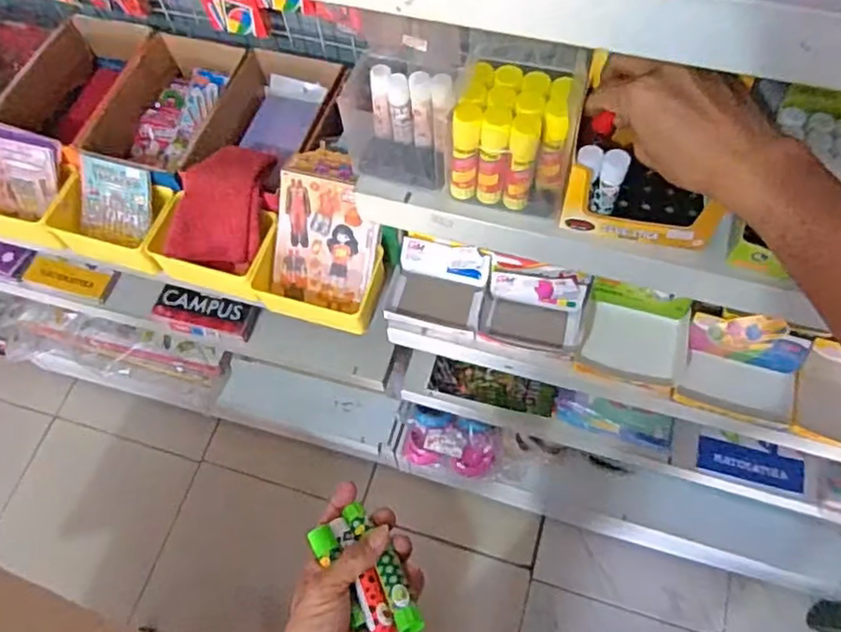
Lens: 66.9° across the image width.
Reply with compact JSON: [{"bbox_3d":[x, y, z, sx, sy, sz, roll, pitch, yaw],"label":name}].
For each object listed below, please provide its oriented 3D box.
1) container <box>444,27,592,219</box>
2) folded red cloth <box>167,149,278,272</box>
[{"bbox_3d":[0.082,-0.162,0.541,0.102,0.119,0.089,14,66,9],"label":"container"},{"bbox_3d":[-0.267,-0.145,0.842,0.113,0.019,0.157,14,98,5],"label":"folded red cloth"}]

